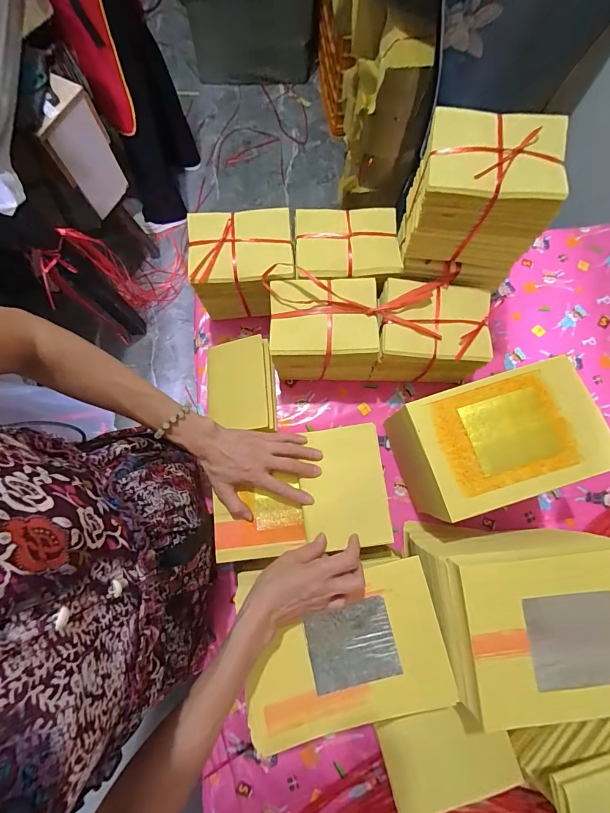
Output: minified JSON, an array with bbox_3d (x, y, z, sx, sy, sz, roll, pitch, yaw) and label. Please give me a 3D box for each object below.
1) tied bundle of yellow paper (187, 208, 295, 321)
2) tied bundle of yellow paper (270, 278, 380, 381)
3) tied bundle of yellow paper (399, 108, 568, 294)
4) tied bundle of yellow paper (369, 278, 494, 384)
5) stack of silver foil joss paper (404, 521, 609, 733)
[{"bbox_3d":[-0.101,-0.233,0.627,0.160,0.148,0.120,-4,76,0],"label":"tied bundle of yellow paper"},{"bbox_3d":[0.030,-0.122,0.603,0.161,0.141,0.122,-2,76,0],"label":"tied bundle of yellow paper"},{"bbox_3d":[0.237,-0.285,0.519,0.158,0.168,0.133,5,76,2],"label":"tied bundle of yellow paper"},{"bbox_3d":[0.200,-0.114,0.604,0.166,0.123,0.130,4,76,2],"label":"tied bundle of yellow paper"},{"bbox_3d":[0.281,0.262,0.492,0.250,0.192,0.192,-6,76,-1],"label":"stack of silver foil joss paper"}]

